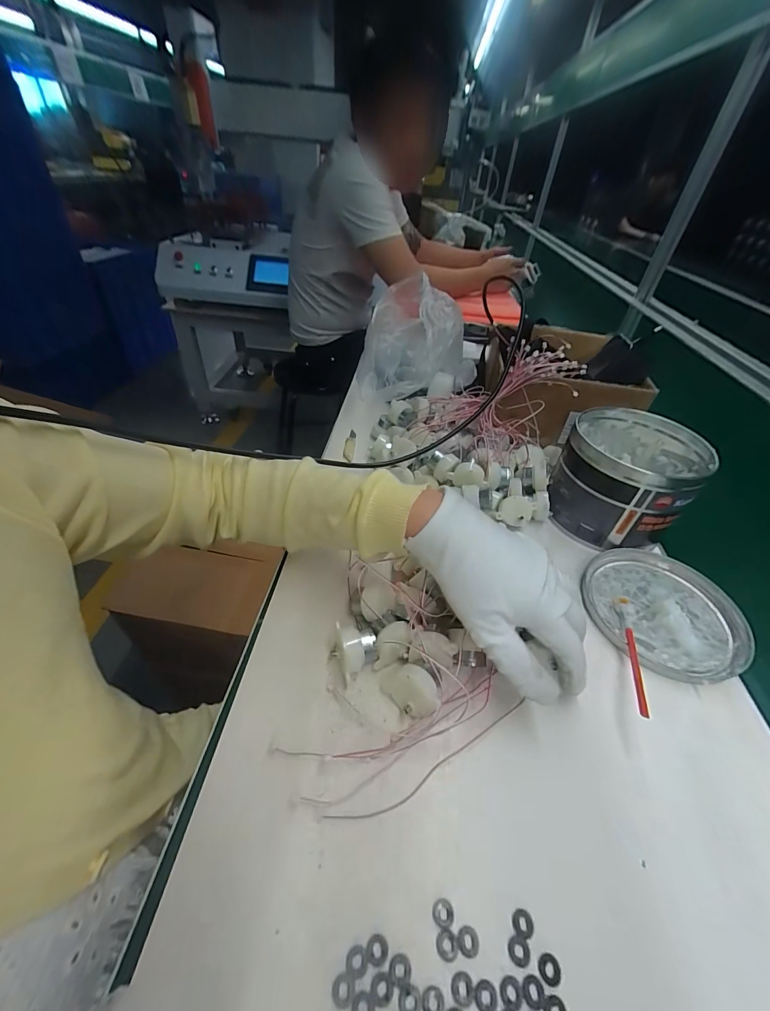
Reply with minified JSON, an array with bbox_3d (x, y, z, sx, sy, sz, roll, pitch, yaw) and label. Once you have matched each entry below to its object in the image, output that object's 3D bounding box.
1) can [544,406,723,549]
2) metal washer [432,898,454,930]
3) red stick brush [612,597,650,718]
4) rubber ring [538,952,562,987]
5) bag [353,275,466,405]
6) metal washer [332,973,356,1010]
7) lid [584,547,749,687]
[{"bbox_3d":[0.255,-0.027,0.415,0.130,0.098,0.124,2,41,-2],"label":"can"},{"bbox_3d":[0.030,0.209,0.197,0.011,0.004,0.011,2,41,-2],"label":"metal washer"},{"bbox_3d":[0.202,0.117,0.314,0.010,0.009,0.104,12,42,9],"label":"red stick brush"},{"bbox_3d":[0.080,0.224,0.185,0.011,0.004,0.011,2,41,-2],"label":"rubber ring"},{"bbox_3d":[0.037,-0.237,0.548,0.130,0.109,0.215,6,42,0],"label":"bag"},{"bbox_3d":[-0.019,0.222,0.176,0.010,0.004,0.010,2,41,-2],"label":"metal washer"},{"bbox_3d":[0.253,0.093,0.348,0.129,0.015,0.129,2,41,-2],"label":"lid"}]

